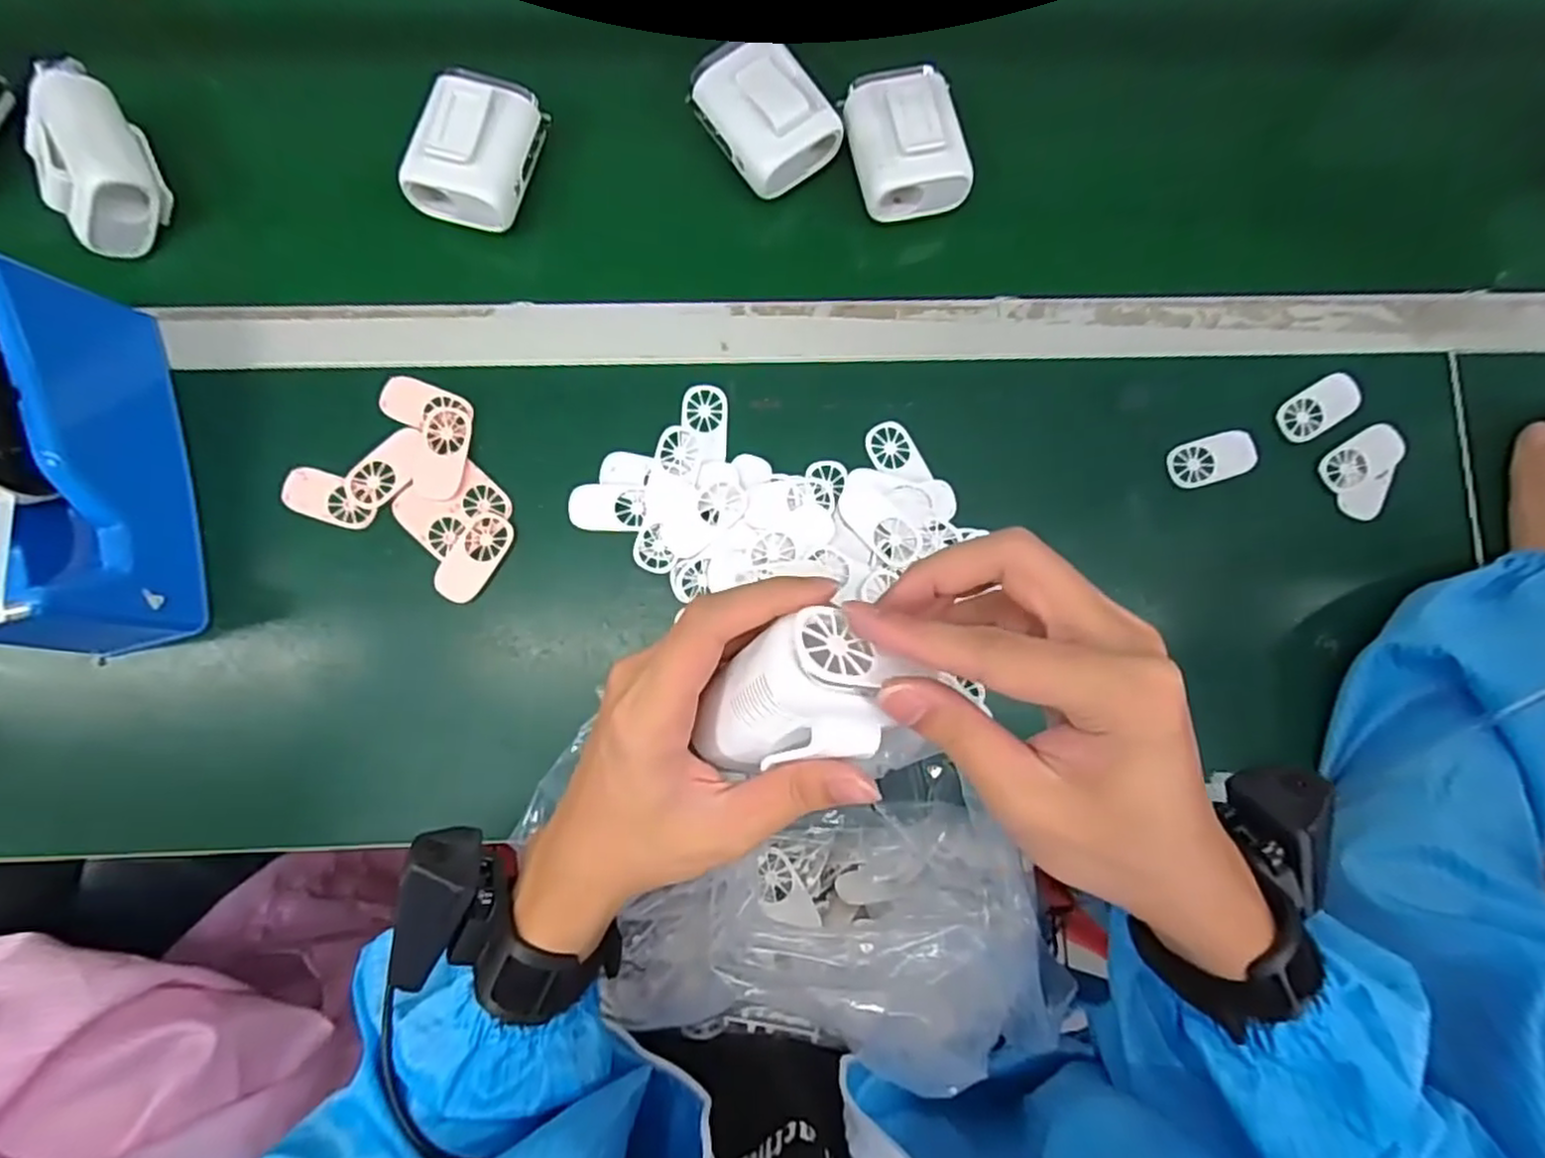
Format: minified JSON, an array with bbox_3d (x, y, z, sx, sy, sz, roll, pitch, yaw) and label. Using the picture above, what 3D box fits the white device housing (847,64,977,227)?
[{"bbox_3d":[0.086,-0.280,0.439,0.065,0.035,0.087,-12,88,-5],"label":"white device housing"}]

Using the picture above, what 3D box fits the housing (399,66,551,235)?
[{"bbox_3d":[-0.184,-0.270,0.433,0.062,0.038,0.093,19,85,-3],"label":"housing"}]

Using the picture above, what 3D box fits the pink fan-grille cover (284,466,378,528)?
[{"bbox_3d":[-0.274,-0.050,0.429,0.056,0.004,0.028,19,85,-3],"label":"pink fan-grille cover"}]

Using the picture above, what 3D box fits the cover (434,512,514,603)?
[{"bbox_3d":[-0.183,-0.014,0.428,0.029,0.005,0.058,30,85,-2],"label":"cover"}]

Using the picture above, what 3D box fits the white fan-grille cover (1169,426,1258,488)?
[{"bbox_3d":[0.288,-0.079,0.456,0.056,0.006,0.030,-16,88,-6],"label":"white fan-grille cover"}]

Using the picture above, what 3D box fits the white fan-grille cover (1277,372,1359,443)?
[{"bbox_3d":[0.362,-0.114,0.459,0.059,0.004,0.029,-30,89,-6],"label":"white fan-grille cover"}]

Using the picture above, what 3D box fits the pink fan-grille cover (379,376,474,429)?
[{"bbox_3d":[-0.219,-0.109,0.438,0.058,0.004,0.029,19,85,-3],"label":"pink fan-grille cover"}]

